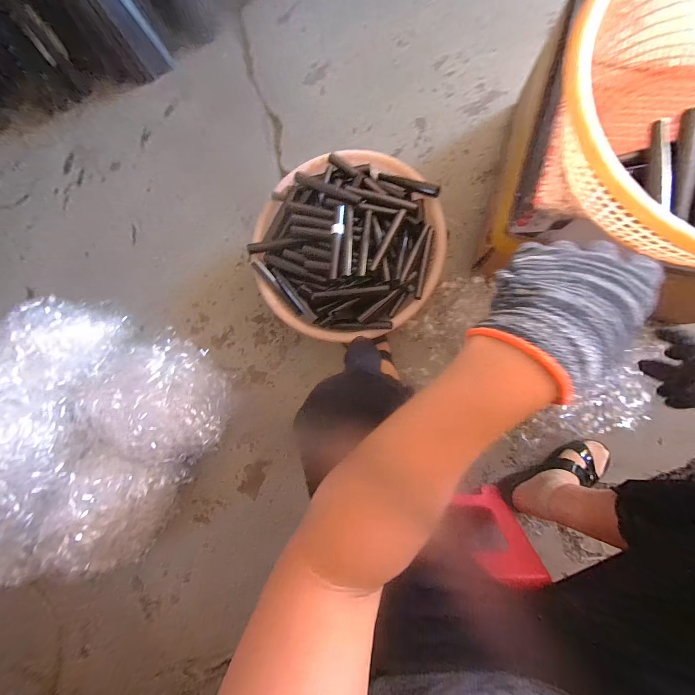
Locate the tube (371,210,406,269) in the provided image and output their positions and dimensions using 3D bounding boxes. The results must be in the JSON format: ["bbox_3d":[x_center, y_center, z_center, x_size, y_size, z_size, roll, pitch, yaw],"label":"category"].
[{"bbox_3d":[0.081,-0.214,0.577,0.014,0.015,0.152,26,77,8],"label":"tube"}]

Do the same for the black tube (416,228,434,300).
[{"bbox_3d":[0.155,-0.169,0.595,0.013,0.016,0.149,12,88,8],"label":"black tube"}]

